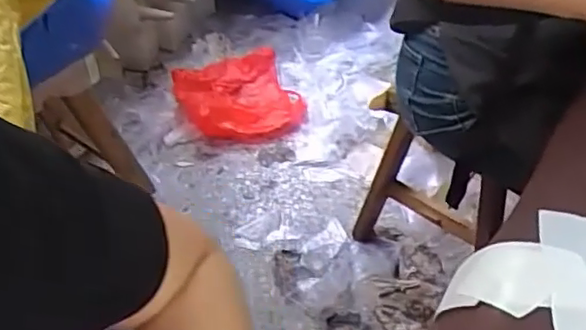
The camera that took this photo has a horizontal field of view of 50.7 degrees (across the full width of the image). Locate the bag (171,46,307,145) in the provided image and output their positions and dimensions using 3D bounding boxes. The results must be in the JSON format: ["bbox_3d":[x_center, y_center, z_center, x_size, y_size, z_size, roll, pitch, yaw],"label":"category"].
[{"bbox_3d":[-0.139,-0.179,1.536,0.275,0.085,0.288,-19,48,-13],"label":"bag"}]

